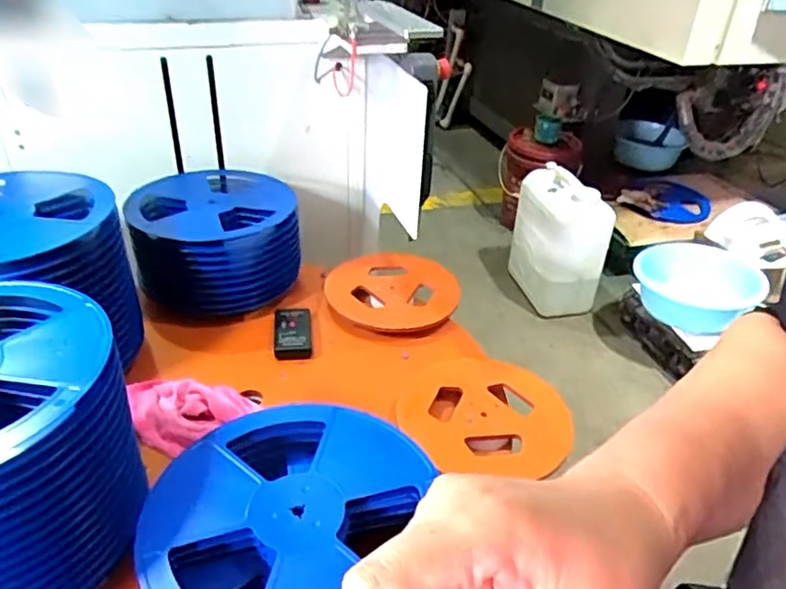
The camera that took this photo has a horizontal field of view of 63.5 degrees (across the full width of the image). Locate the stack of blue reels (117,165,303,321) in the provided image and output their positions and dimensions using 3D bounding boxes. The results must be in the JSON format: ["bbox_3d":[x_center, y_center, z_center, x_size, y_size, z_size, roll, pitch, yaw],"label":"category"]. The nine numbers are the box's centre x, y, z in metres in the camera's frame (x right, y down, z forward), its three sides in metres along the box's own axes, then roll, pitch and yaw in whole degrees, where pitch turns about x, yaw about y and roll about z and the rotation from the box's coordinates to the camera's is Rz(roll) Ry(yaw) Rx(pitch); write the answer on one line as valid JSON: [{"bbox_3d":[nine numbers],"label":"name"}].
[{"bbox_3d":[-0.352,-0.113,1.269,0.307,0.176,0.287,-10,37,-18],"label":"stack of blue reels"}]

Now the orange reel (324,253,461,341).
[{"bbox_3d":[-0.003,-0.003,1.279,0.265,0.038,0.233,2,35,-2],"label":"orange reel"}]

